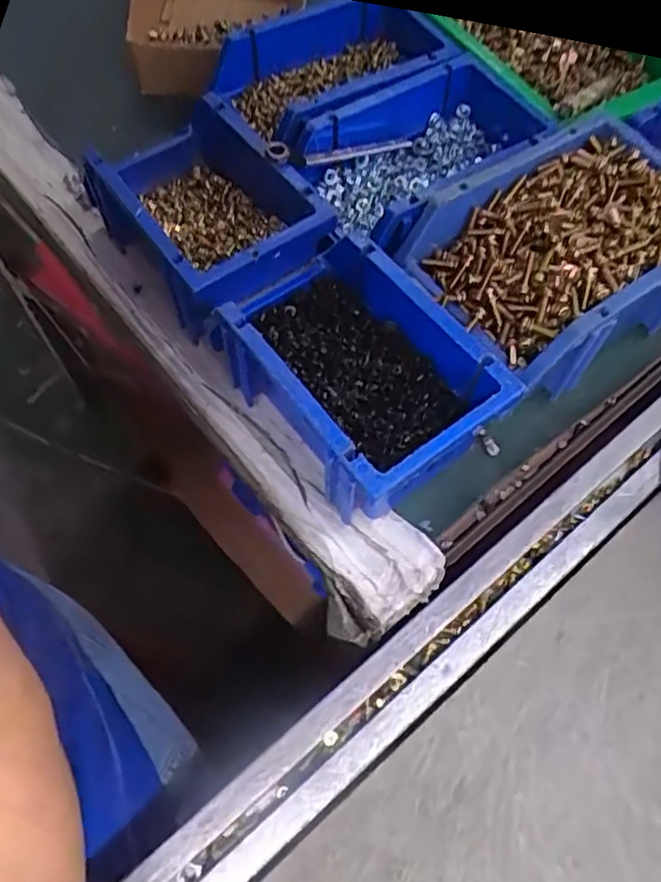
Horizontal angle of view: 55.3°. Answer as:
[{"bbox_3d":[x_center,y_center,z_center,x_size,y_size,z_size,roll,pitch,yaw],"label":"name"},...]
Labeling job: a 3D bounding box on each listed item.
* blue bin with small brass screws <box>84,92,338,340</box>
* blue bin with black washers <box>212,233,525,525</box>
[{"bbox_3d":[-0.085,-0.152,0.420,0.101,0.071,0.190,-33,68,-15],"label":"blue bin with small brass screws"},{"bbox_3d":[0.009,-0.038,0.359,0.101,0.073,0.154,-37,69,-17],"label":"blue bin with black washers"}]

